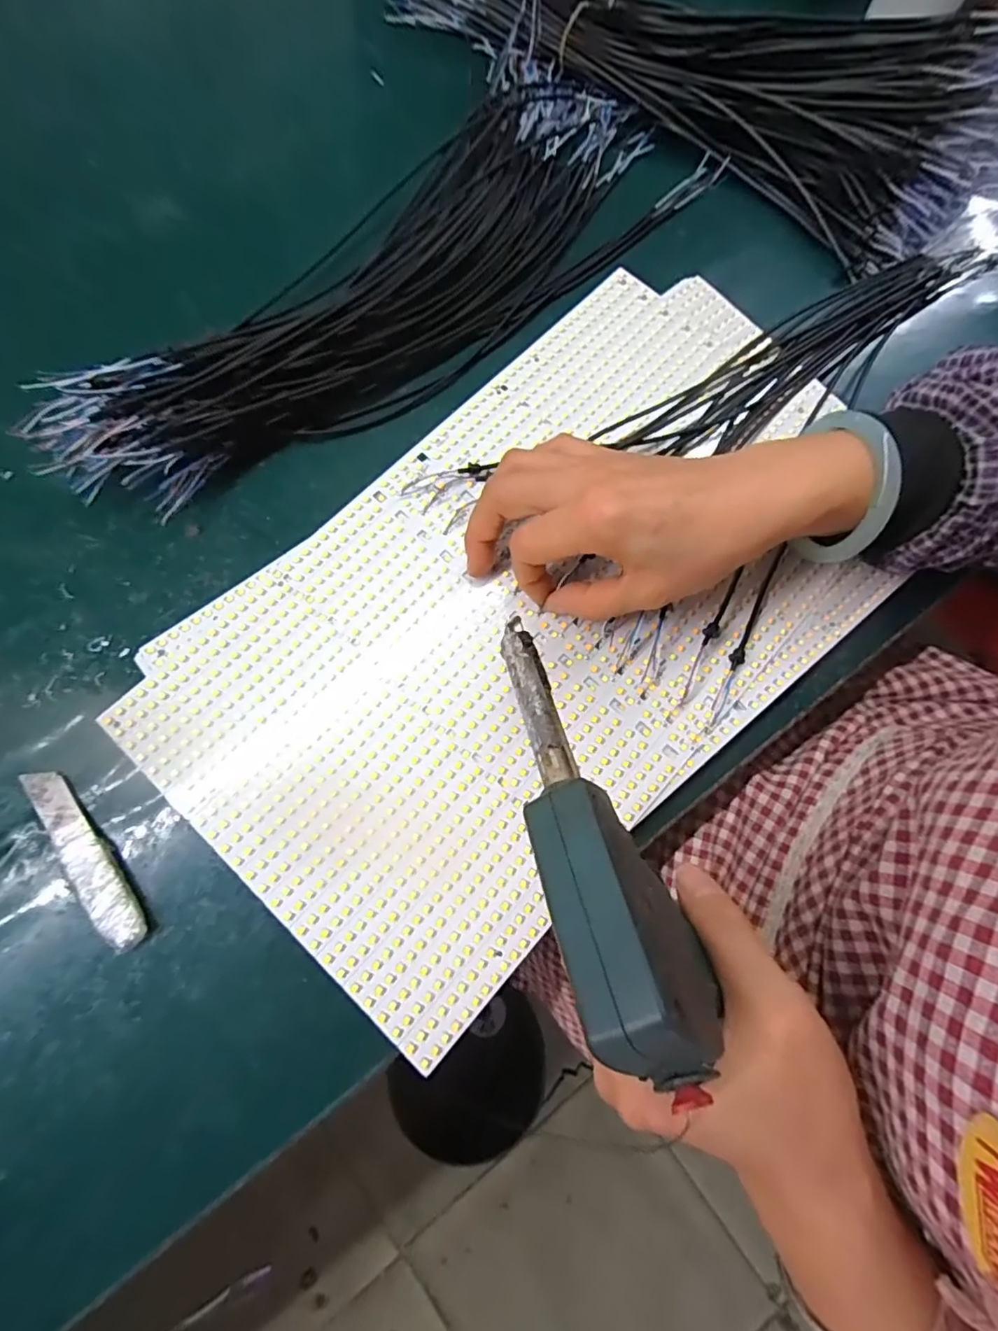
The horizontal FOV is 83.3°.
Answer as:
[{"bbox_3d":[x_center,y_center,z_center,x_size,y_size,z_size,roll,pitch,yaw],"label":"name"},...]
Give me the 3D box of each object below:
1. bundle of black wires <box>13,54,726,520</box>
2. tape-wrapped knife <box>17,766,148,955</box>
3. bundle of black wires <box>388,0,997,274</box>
[{"bbox_3d":[-0.073,-0.271,0.353,0.475,0.046,0.175,-41,79,-10],"label":"bundle of black wires"},{"bbox_3d":[-0.211,0.095,0.284,0.019,0.009,0.105,-39,78,-10],"label":"tape-wrapped knife"},{"bbox_3d":[0.122,-0.442,0.393,0.469,0.058,0.121,32,77,8],"label":"bundle of black wires"}]

